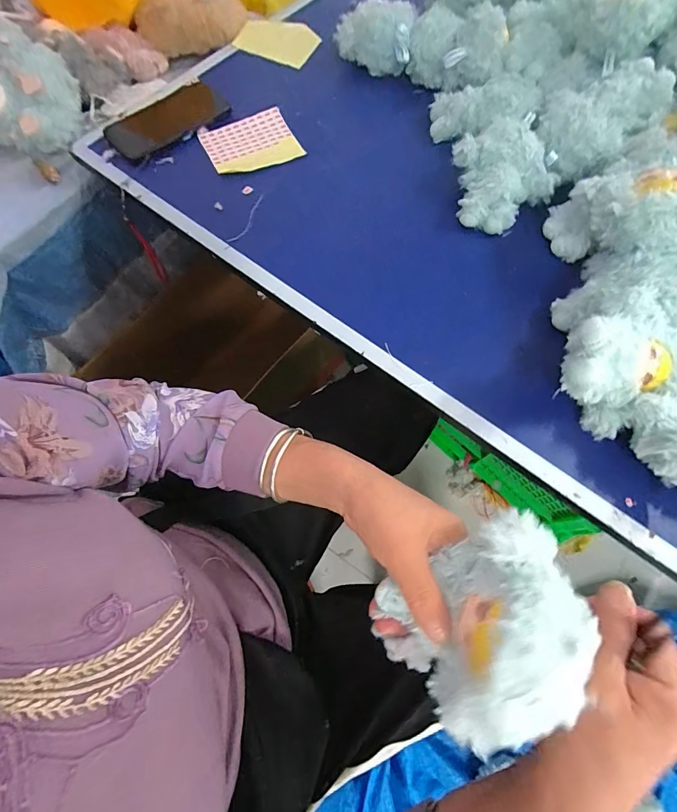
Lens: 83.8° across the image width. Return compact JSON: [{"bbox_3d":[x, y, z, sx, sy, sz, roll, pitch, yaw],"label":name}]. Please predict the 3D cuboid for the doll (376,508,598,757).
[{"bbox_3d":[0.091,0.133,0.225,0.115,0.082,0.098,-31,72,-12],"label":"doll"}]

